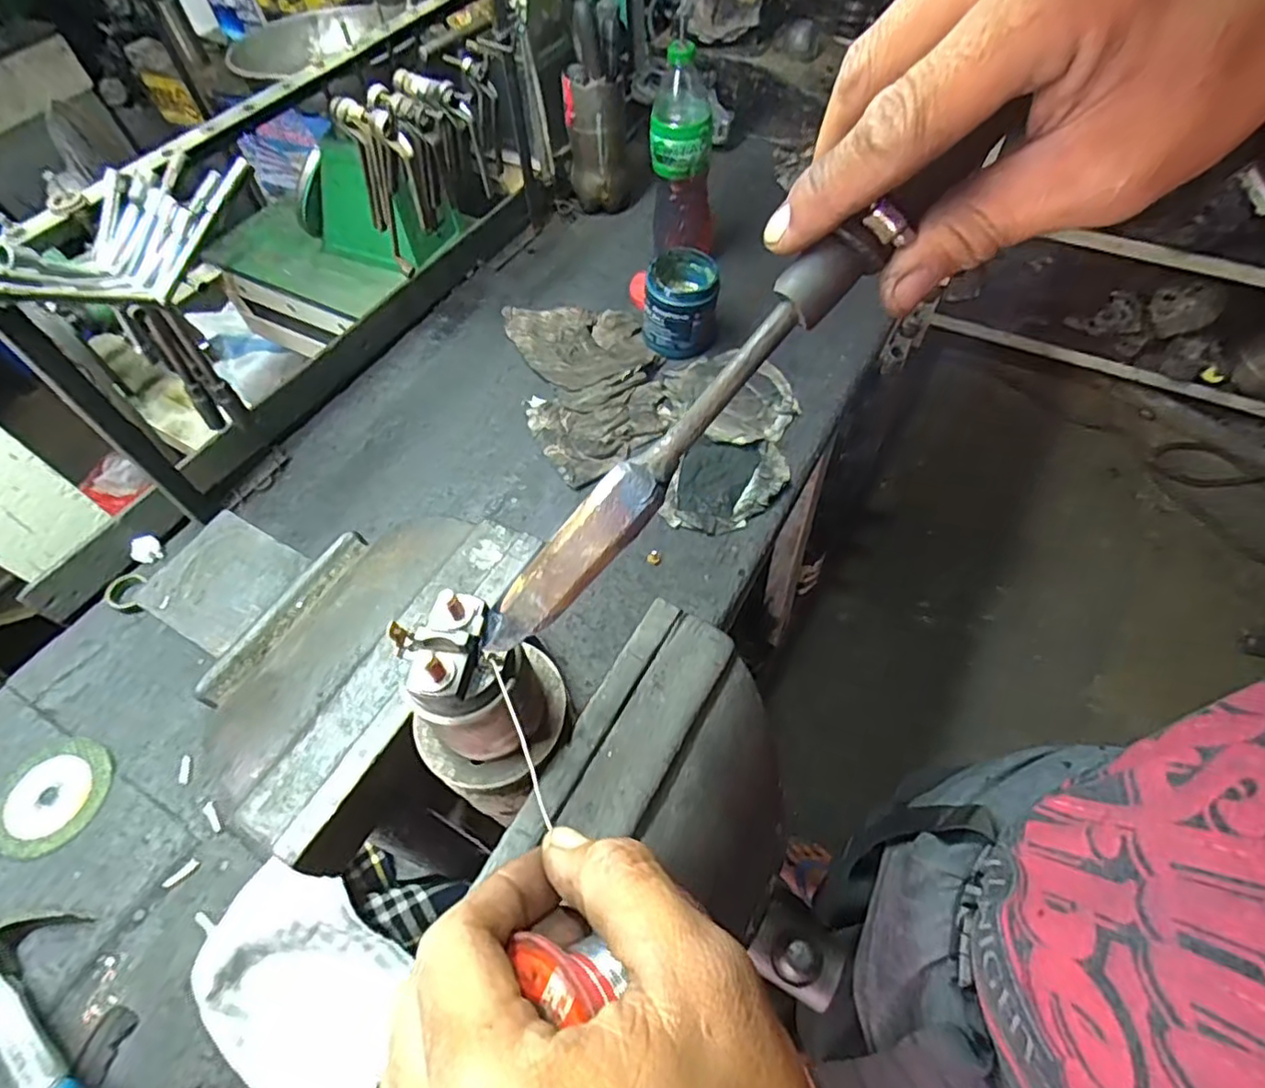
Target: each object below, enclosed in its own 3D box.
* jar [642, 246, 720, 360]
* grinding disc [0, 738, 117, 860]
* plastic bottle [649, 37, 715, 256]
[{"bbox_3d":[0.065,-0.305,0.815,0.088,0.094,0.090,-1,56,2],"label":"jar"},{"bbox_3d":[-0.517,0.222,0.565,0.096,0.008,0.096,-1,56,2],"label":"grinding disc"},{"bbox_3d":[0.068,-0.493,0.839,0.085,0.257,0.096,3,57,5],"label":"plastic bottle"}]

